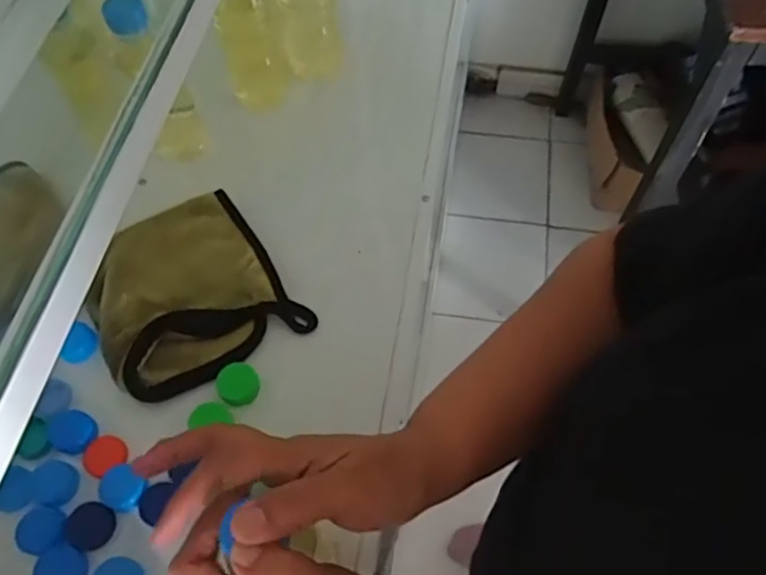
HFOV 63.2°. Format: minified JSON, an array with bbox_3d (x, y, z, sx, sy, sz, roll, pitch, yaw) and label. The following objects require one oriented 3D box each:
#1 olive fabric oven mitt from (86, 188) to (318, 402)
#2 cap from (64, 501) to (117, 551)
[{"bbox_3d":[-0.166,0.000,0.518,0.149,0.024,0.152,-29,64,-14],"label":"olive fabric oven mitt"},{"bbox_3d":[-0.210,0.171,0.446,0.032,0.007,0.031,-1,61,1],"label":"cap"}]

